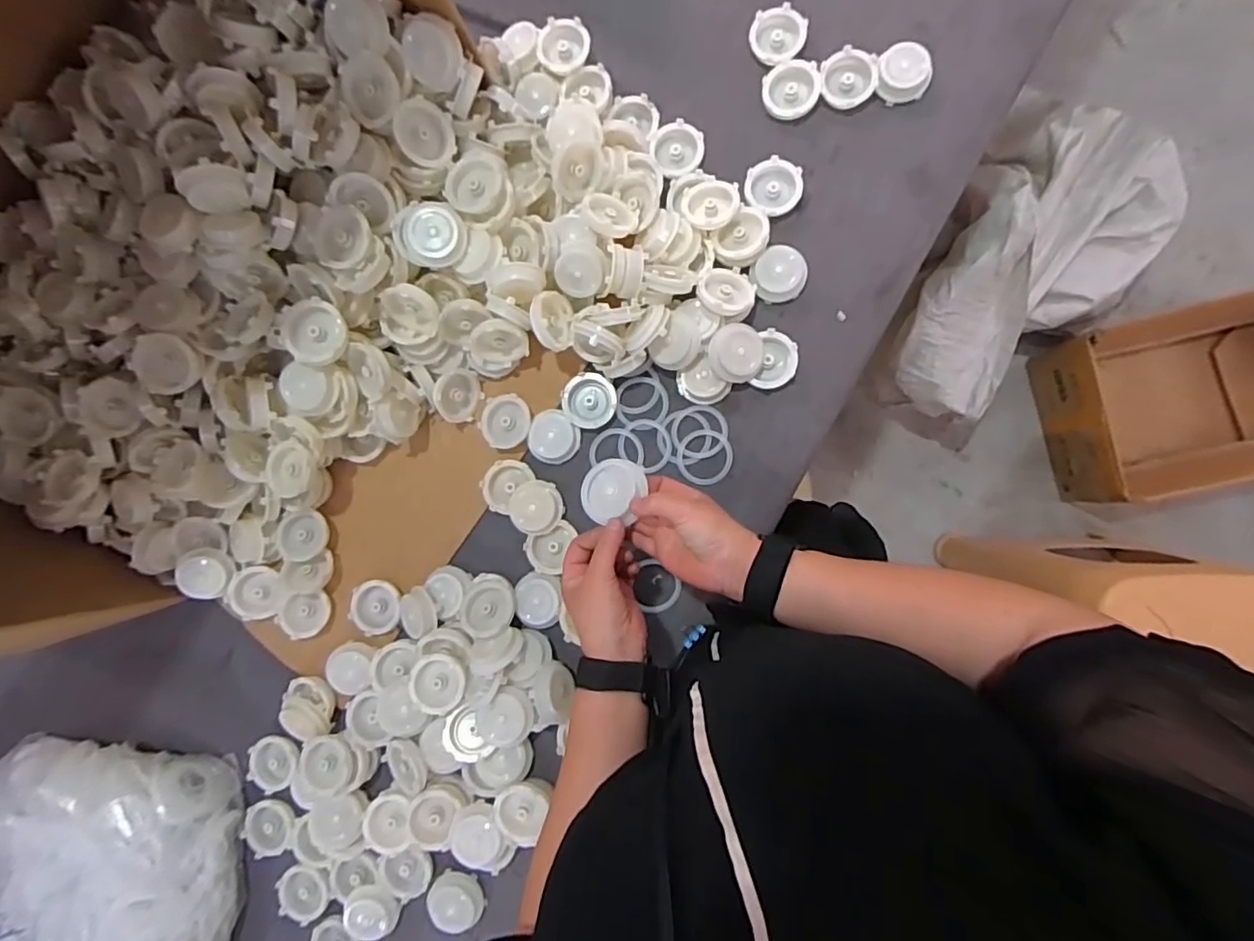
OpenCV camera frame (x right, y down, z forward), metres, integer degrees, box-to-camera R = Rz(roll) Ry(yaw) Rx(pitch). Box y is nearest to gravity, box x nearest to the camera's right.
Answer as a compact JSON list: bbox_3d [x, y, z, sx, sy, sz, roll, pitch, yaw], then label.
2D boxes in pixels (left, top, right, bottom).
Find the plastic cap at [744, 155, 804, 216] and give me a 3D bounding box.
[{"bbox_3d":[0.155,-0.299,0.612,0.057,0.014,0.054,0,87,6],"label":"plastic cap"}]

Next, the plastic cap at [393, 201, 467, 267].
[{"bbox_3d":[-0.190,-0.228,0.559,0.067,0.023,0.061,-14,95,0],"label":"plastic cap"}]

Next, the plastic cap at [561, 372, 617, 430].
[{"bbox_3d":[-0.041,-0.075,0.627,0.058,0.013,0.057,0,87,6],"label":"plastic cap"}]

